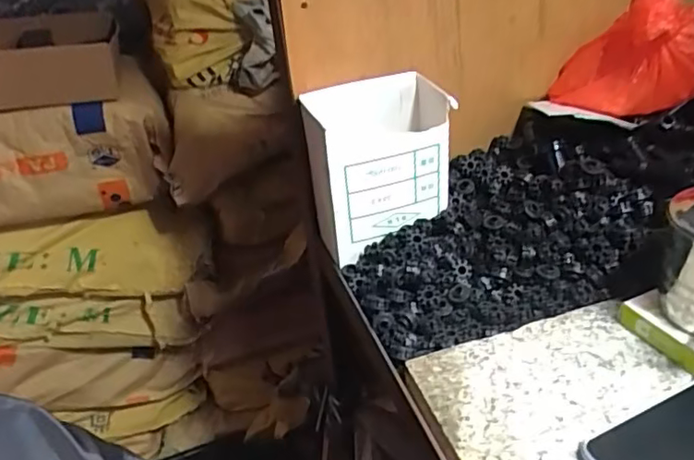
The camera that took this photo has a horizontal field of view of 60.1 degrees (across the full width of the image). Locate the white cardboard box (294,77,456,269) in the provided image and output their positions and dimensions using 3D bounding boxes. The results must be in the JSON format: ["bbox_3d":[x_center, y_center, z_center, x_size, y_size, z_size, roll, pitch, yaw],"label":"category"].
[{"bbox_3d":[0.029,-0.061,0.560,0.127,0.133,0.077,-14,31,-11],"label":"white cardboard box"}]

